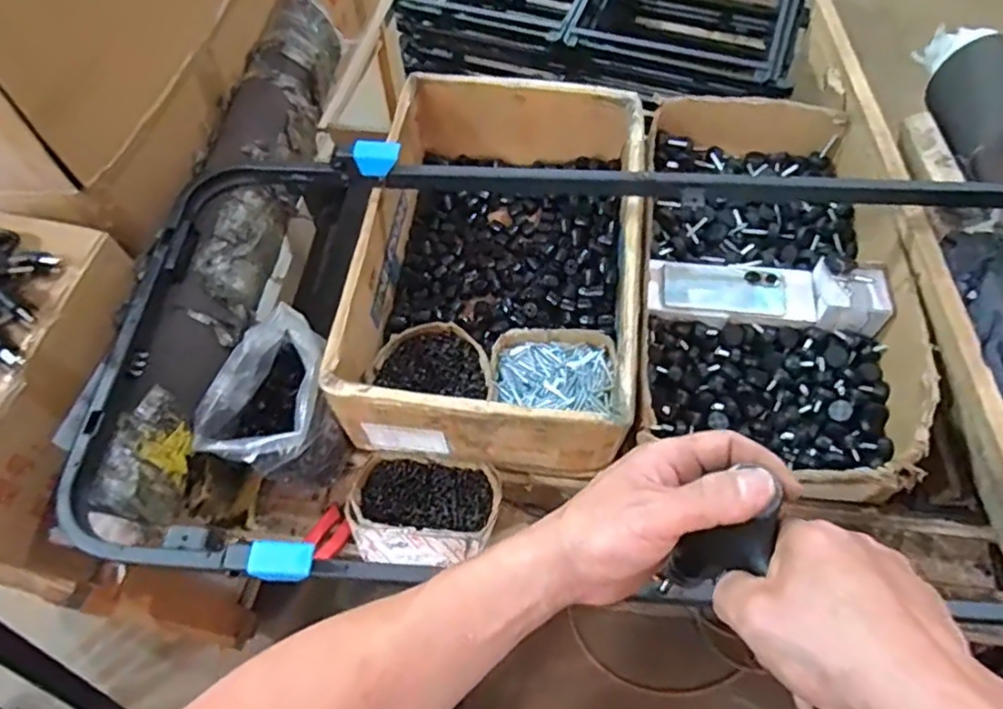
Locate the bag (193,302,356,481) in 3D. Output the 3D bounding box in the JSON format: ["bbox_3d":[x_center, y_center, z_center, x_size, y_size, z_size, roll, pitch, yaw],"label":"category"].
[{"bbox_3d":[-0.264,0.068,0.807,0.130,0.149,0.178,20,64,13],"label":"bag"}]

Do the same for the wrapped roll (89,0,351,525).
[{"bbox_3d":[-0.345,-0.198,0.857,0.129,0.100,0.826,2,61,3],"label":"wrapped roll"}]

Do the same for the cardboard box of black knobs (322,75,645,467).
[{"bbox_3d":[0.006,-0.136,0.888,0.338,0.164,0.546,6,62,5],"label":"cardboard box of black knobs"}]

